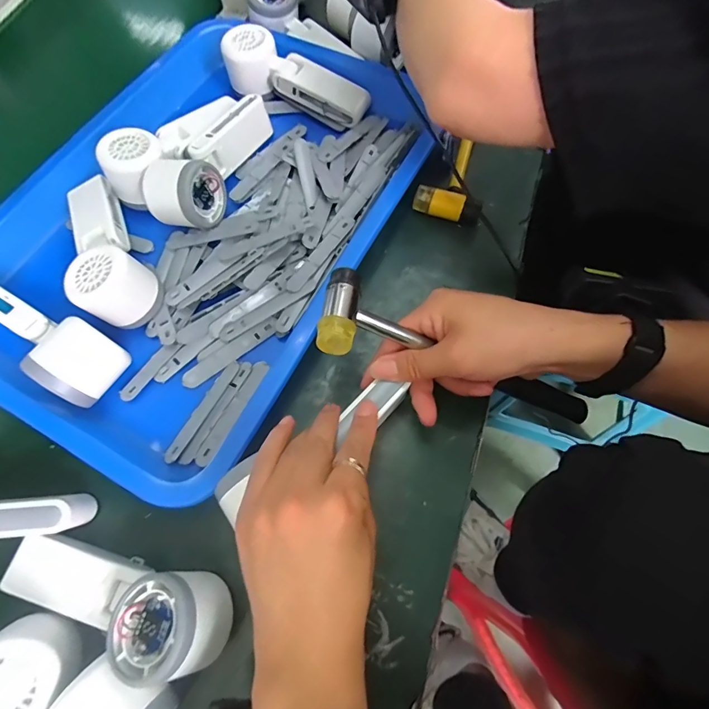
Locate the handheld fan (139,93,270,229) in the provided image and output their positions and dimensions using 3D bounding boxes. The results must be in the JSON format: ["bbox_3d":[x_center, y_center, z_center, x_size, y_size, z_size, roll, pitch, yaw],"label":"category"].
[{"bbox_3d":[-0.138,-0.196,0.398,0.062,0.050,0.163,18,70,10],"label":"handheld fan"}]

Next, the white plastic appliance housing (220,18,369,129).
[{"bbox_3d":[-0.063,-0.300,0.453,0.162,0.041,0.058,25,71,-2],"label":"white plastic appliance housing"}]

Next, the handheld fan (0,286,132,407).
[{"bbox_3d":[-0.264,-0.024,0.342,0.165,0.054,0.051,33,73,15],"label":"handheld fan"}]

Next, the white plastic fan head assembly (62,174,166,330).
[{"bbox_3d":[-0.227,-0.102,0.370,0.058,0.052,0.161,-25,69,-7],"label":"white plastic fan head assembly"}]

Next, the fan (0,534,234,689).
[{"bbox_3d":[-0.162,0.165,0.273,0.162,0.061,0.062,9,69,6],"label":"fan"}]

